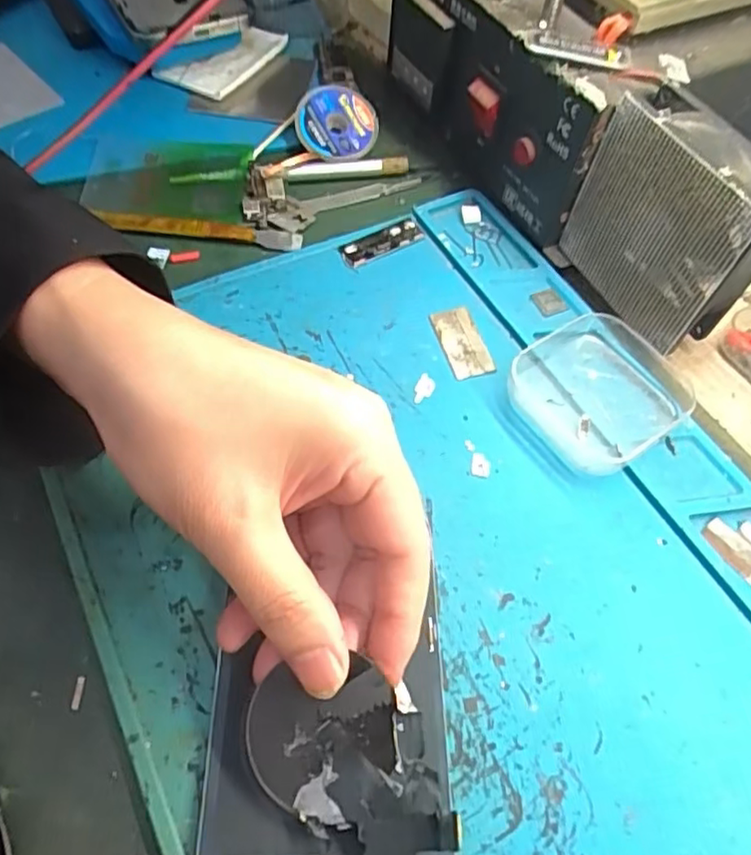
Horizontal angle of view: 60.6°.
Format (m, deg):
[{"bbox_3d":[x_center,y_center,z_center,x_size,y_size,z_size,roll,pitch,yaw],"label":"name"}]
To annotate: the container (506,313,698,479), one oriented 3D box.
[{"bbox_3d":[0.097,-0.018,0.275,0.068,0.017,0.061,-31,65,-20],"label":"container"}]

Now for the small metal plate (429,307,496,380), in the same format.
[{"bbox_3d":[0.040,-0.039,0.294,0.018,0.004,0.039,-14,60,-11],"label":"small metal plate"}]

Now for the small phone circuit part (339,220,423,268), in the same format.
[{"bbox_3d":[0.003,-0.093,0.324,0.044,0.004,0.014,-26,63,-18],"label":"small phone circuit part"}]

